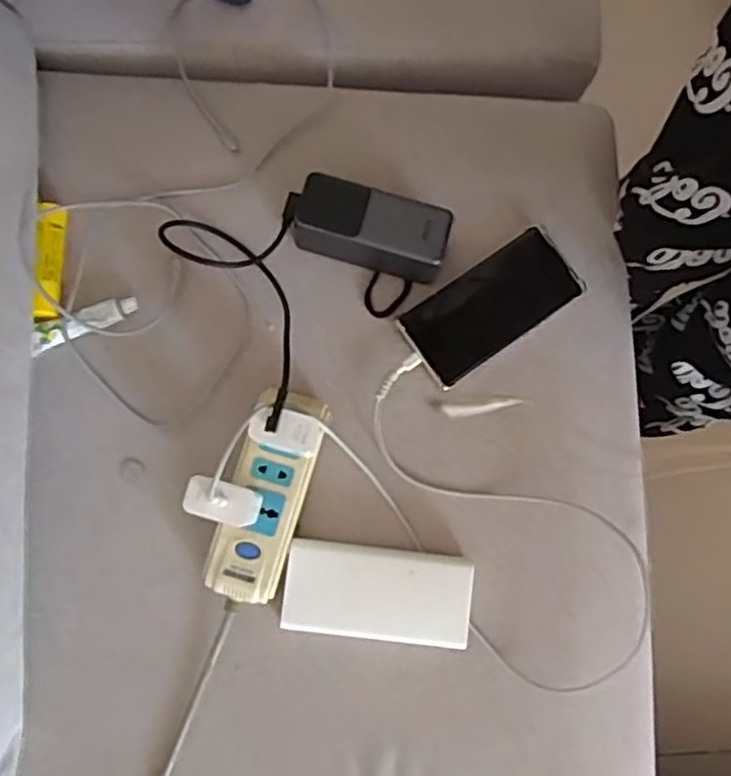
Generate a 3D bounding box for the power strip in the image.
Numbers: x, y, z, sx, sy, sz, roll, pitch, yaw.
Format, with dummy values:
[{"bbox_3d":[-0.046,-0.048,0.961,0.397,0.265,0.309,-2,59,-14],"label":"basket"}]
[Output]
[{"bbox_3d":[-0.080,0.089,0.581,0.059,0.026,0.168,16,78,-2],"label":"power strip"}]

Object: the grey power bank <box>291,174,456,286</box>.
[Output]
[{"bbox_3d":[0.008,-0.137,0.616,0.127,0.049,0.059,17,81,-2],"label":"grey power bank"}]

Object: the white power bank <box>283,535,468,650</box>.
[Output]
[{"bbox_3d":[0.010,0.169,0.584,0.150,0.031,0.072,7,79,-4],"label":"white power bank"}]

